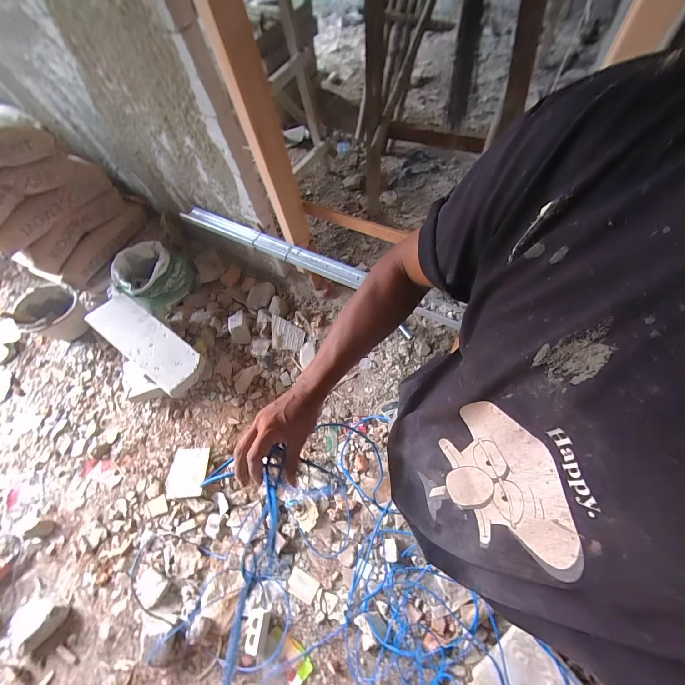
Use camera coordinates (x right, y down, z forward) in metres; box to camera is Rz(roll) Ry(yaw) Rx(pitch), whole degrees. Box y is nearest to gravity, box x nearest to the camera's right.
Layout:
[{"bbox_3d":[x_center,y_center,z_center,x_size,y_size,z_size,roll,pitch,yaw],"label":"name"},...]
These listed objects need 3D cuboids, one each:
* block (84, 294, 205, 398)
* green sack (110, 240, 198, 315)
[{"bbox_3d":[-0.851,-0.007,1.369,0.591,0.100,0.202,30,71,20],"label":"block"},{"bbox_3d":[-0.937,-0.337,1.568,0.236,0.253,0.324,21,68,17],"label":"green sack"}]

